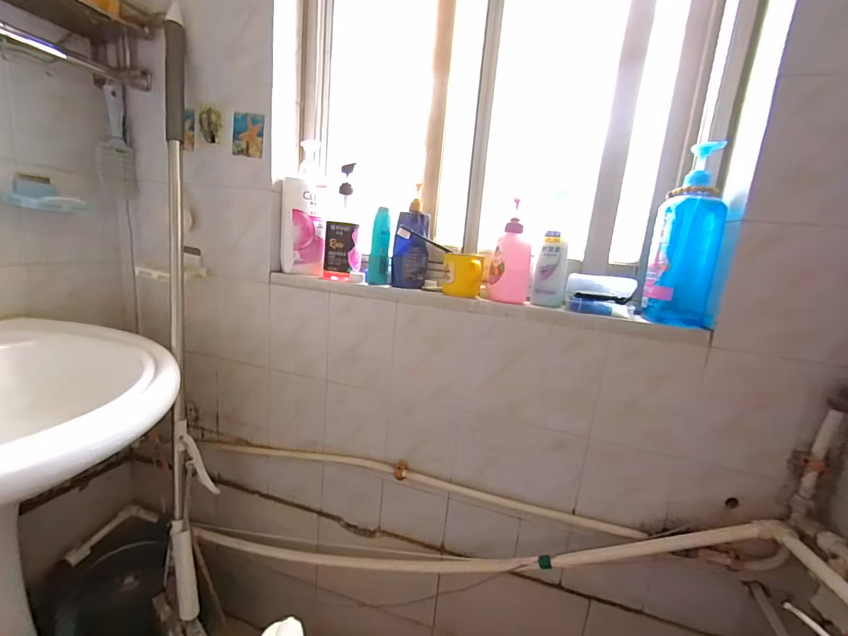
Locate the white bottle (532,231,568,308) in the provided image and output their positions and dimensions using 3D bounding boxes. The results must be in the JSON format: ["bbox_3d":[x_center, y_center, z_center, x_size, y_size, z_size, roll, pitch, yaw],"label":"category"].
[{"bbox_3d":[0.242,-0.091,0.733,0.059,0.135,0.028,11,12,21],"label":"white bottle"}]

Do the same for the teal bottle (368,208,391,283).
[{"bbox_3d":[-0.091,-0.149,0.811,0.042,0.153,0.033,6,11,-4],"label":"teal bottle"}]

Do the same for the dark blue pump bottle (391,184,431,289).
[{"bbox_3d":[-0.027,-0.171,0.823,0.072,0.201,0.080,5,11,-9],"label":"dark blue pump bottle"}]

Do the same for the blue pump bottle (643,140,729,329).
[{"bbox_3d":[0.440,-0.133,0.639,0.091,0.285,0.070,10,12,16],"label":"blue pump bottle"}]

